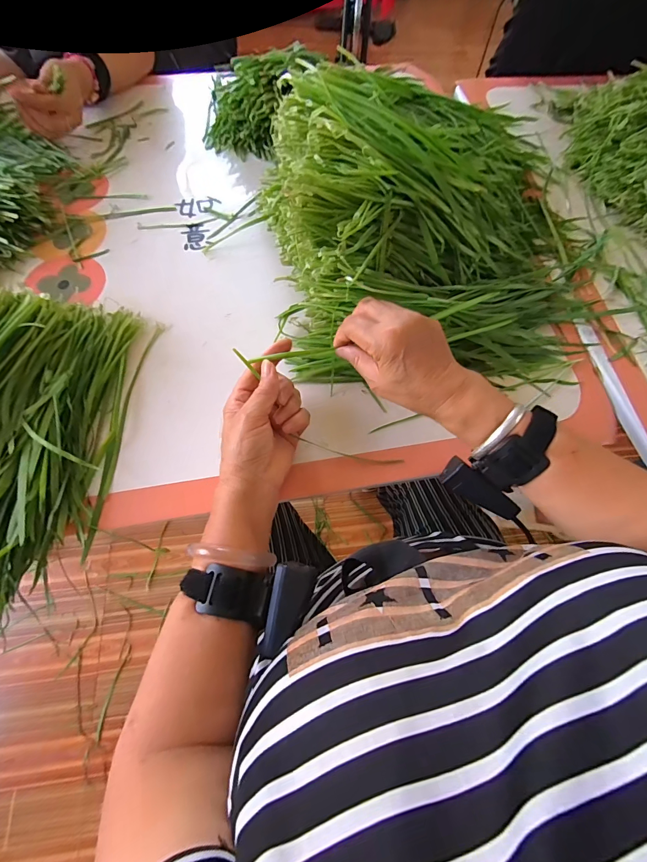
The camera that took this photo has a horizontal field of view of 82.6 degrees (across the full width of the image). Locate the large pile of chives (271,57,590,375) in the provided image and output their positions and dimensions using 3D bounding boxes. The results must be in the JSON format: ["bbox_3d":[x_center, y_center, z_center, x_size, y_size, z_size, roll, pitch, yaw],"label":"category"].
[{"bbox_3d":[0.145,-0.255,0.432,0.383,0.146,0.361,-2,67,-3],"label":"large pile of chives"}]

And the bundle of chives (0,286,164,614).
[{"bbox_3d":[-0.306,0.001,0.341,0.220,0.076,0.352,16,67,5],"label":"bundle of chives"}]

